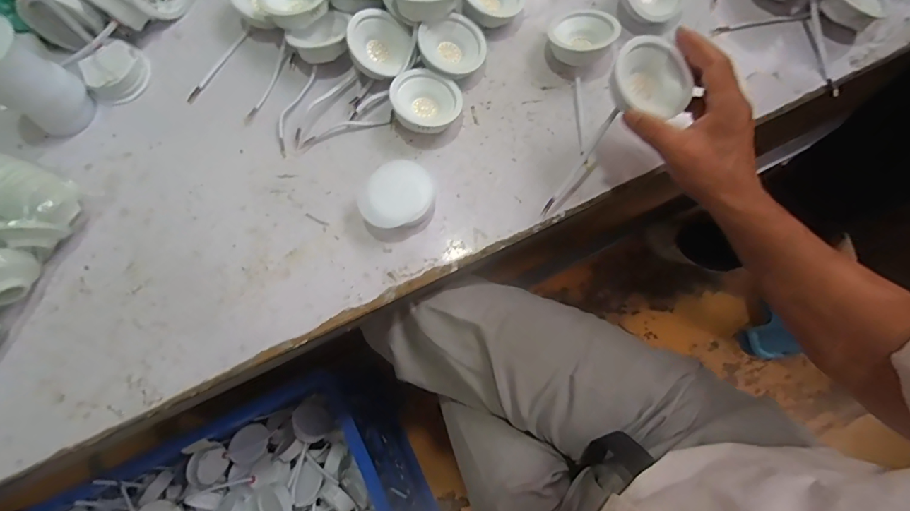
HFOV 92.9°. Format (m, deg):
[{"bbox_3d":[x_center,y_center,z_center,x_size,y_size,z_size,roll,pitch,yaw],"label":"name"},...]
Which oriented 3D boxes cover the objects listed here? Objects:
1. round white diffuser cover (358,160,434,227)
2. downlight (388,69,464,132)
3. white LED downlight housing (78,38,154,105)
[{"bbox_3d":[-0.055,-0.057,0.426,0.061,0.030,0.070,30,79,8],"label":"round white diffuser cover"},{"bbox_3d":[-0.030,-0.156,0.443,0.069,0.021,0.069,5,70,-13],"label":"downlight"},{"bbox_3d":[-0.372,-0.202,0.474,0.058,0.020,0.067,36,80,9],"label":"white LED downlight housing"}]

